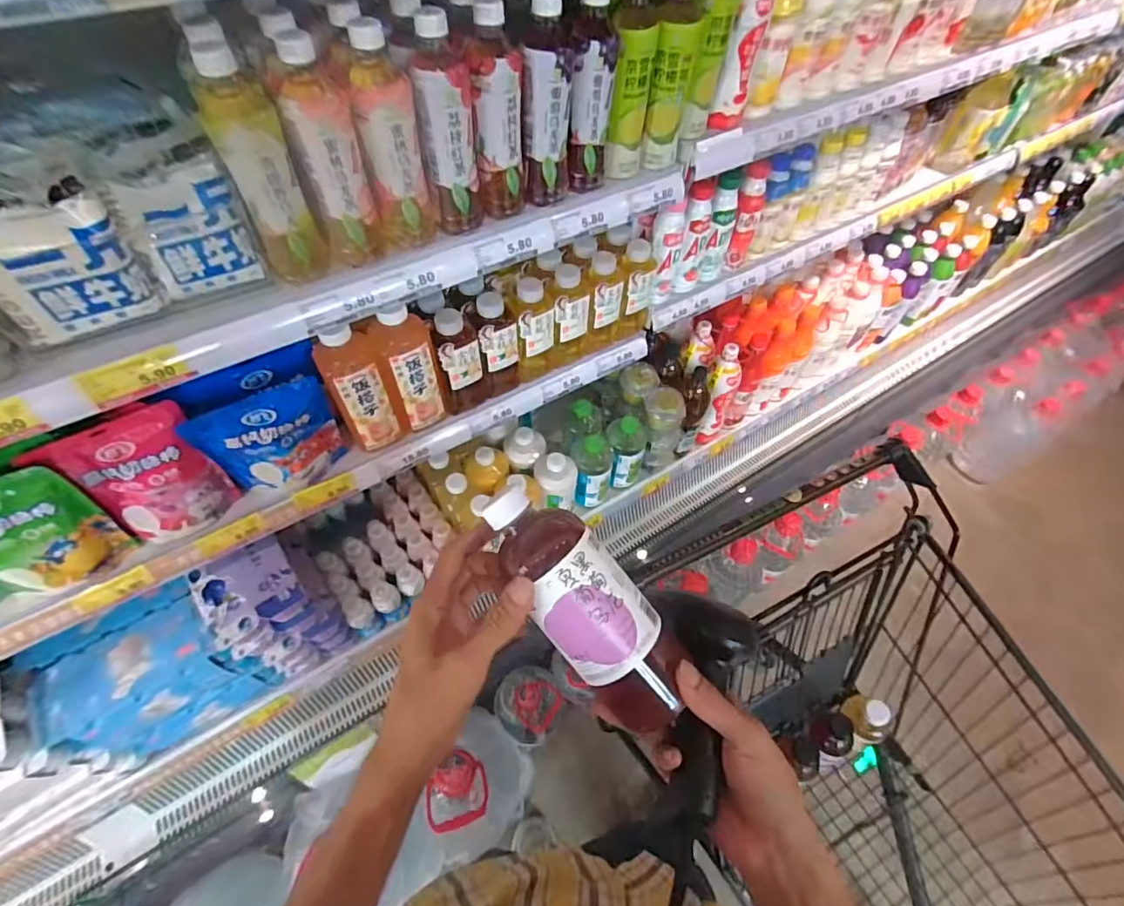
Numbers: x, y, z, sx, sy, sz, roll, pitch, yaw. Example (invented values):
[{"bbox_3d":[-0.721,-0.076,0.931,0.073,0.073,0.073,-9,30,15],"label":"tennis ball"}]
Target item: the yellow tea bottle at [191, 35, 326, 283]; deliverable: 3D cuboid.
[{"bbox_3d":[-0.287,-0.265,0.502,0.056,0.200,0.052,-27,61,-18],"label":"yellow tea bottle"}]

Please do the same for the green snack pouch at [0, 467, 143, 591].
[{"bbox_3d":[-0.635,0.103,0.613,0.145,0.176,0.046,-24,61,-17],"label":"green snack pouch"}]

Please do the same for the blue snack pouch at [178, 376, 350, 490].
[{"bbox_3d":[-0.391,-0.018,0.718,0.159,0.169,0.038,-33,64,-21],"label":"blue snack pouch"}]

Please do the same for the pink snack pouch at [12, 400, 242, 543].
[{"bbox_3d":[-0.526,0.036,0.668,0.143,0.182,0.058,-27,62,-18],"label":"pink snack pouch"}]

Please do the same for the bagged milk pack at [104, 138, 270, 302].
[{"bbox_3d":[-0.360,-0.222,0.508,0.098,0.108,0.066,-22,60,-16],"label":"bagged milk pack"}]

